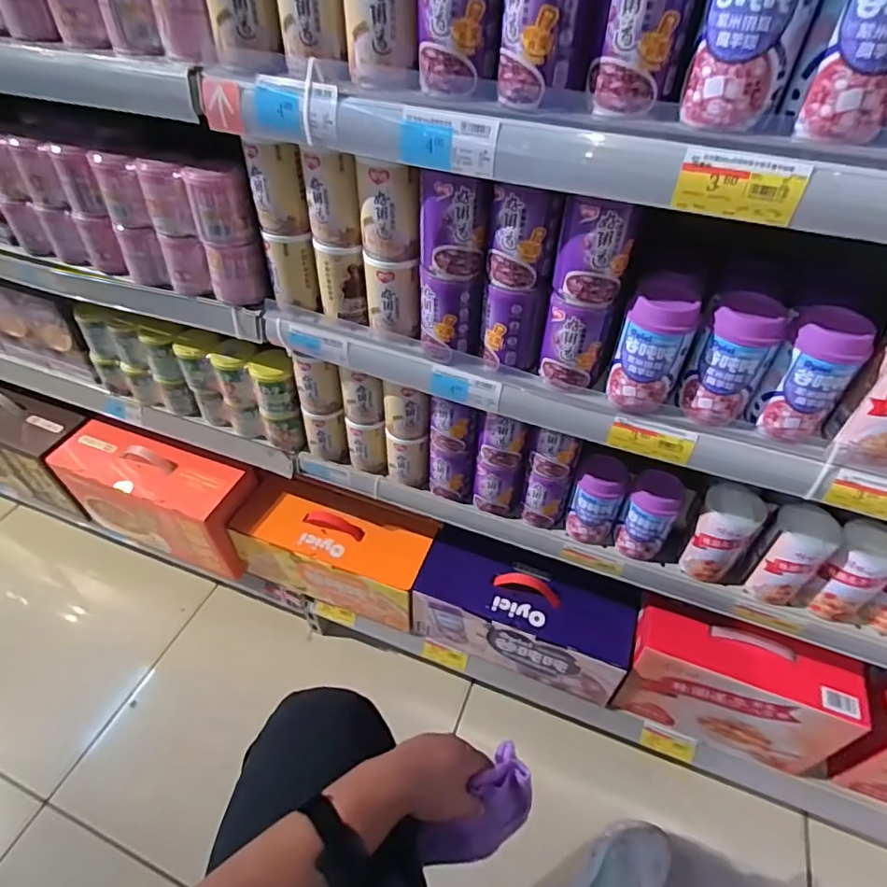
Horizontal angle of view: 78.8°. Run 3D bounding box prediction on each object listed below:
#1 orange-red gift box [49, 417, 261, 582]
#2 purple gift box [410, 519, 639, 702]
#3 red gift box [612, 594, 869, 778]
[{"bbox_3d":[-0.535,0.099,1.007,0.363,0.189,0.120,15,47,13],"label":"orange-red gift box"},{"bbox_3d":[0.127,0.277,0.887,0.331,0.145,0.132,18,48,15],"label":"purple gift box"},{"bbox_3d":[0.407,0.345,0.774,0.269,0.185,0.099,17,48,15],"label":"red gift box"}]

